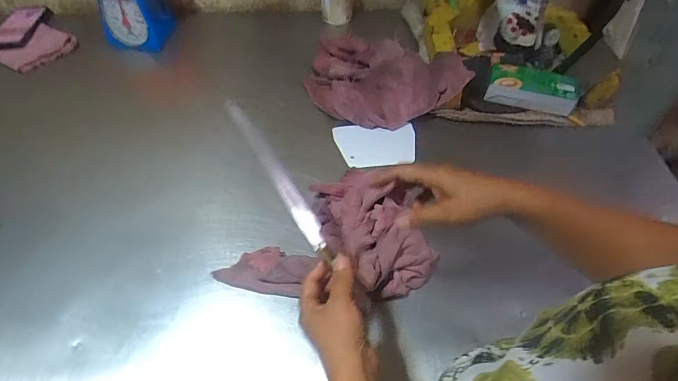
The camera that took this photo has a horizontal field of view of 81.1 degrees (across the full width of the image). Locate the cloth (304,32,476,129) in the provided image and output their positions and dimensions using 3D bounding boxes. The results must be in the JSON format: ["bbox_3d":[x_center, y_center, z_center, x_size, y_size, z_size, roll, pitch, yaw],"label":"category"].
[{"bbox_3d":[0.078,-0.220,0.759,0.304,0.083,0.194,20,58,13],"label":"cloth"}]

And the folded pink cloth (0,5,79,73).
[{"bbox_3d":[-0.685,-0.331,0.867,0.155,0.044,0.172,-37,64,-23],"label":"folded pink cloth"}]

